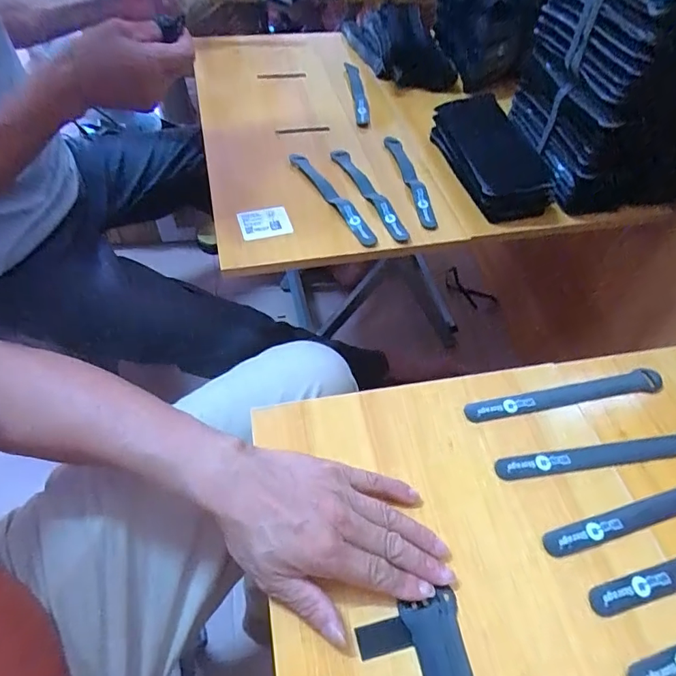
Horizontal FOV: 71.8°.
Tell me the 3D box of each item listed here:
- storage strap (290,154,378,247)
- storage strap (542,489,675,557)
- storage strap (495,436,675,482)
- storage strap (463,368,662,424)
[{"bbox_3d":[-0.007,-0.180,0.589,0.021,0.022,0.187,-25,59,-20],"label":"storage strap"},{"bbox_3d":[0.253,0.139,0.374,0.193,0.005,0.023,-13,56,-13],"label":"storage strap"},{"bbox_3d":[0.231,0.102,0.401,0.196,0.004,0.024,-6,55,-8],"label":"storage strap"},{"bbox_3d":[0.214,0.054,0.438,0.197,0.006,0.023,-9,55,-10],"label":"storage strap"}]

